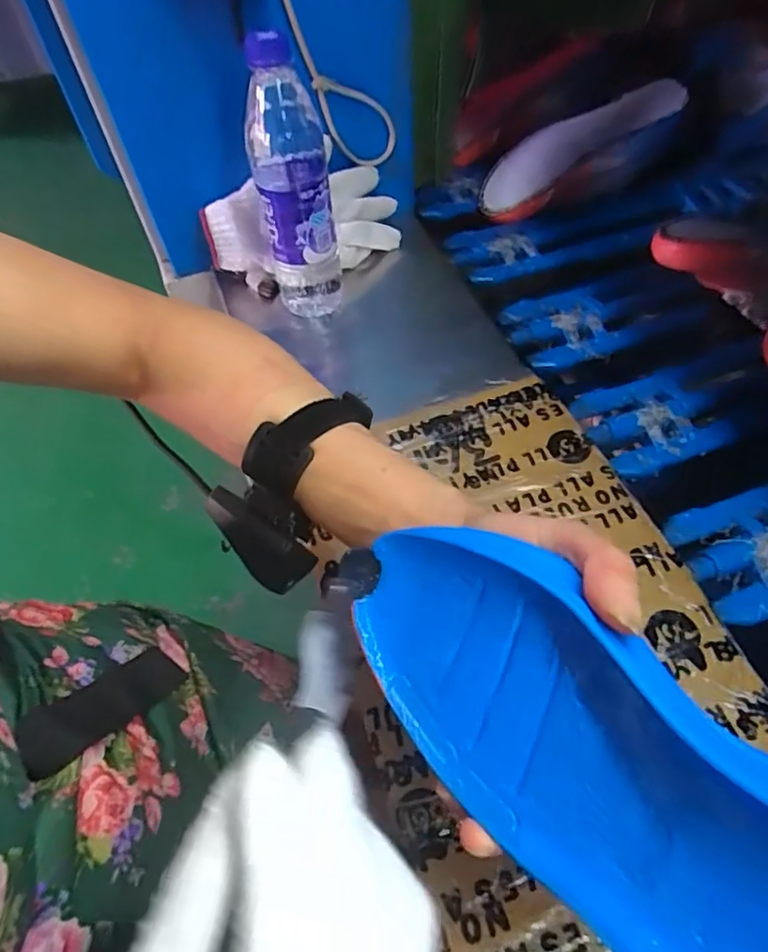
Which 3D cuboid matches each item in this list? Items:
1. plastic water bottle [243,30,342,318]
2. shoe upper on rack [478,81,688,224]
[{"bbox_3d":[-0.075,-0.235,0.508,0.060,0.217,0.053,-10,56,-4],"label":"plastic water bottle"},{"bbox_3d":[0.223,-0.367,0.690,0.231,0.067,0.065,-22,53,20],"label":"shoe upper on rack"}]

